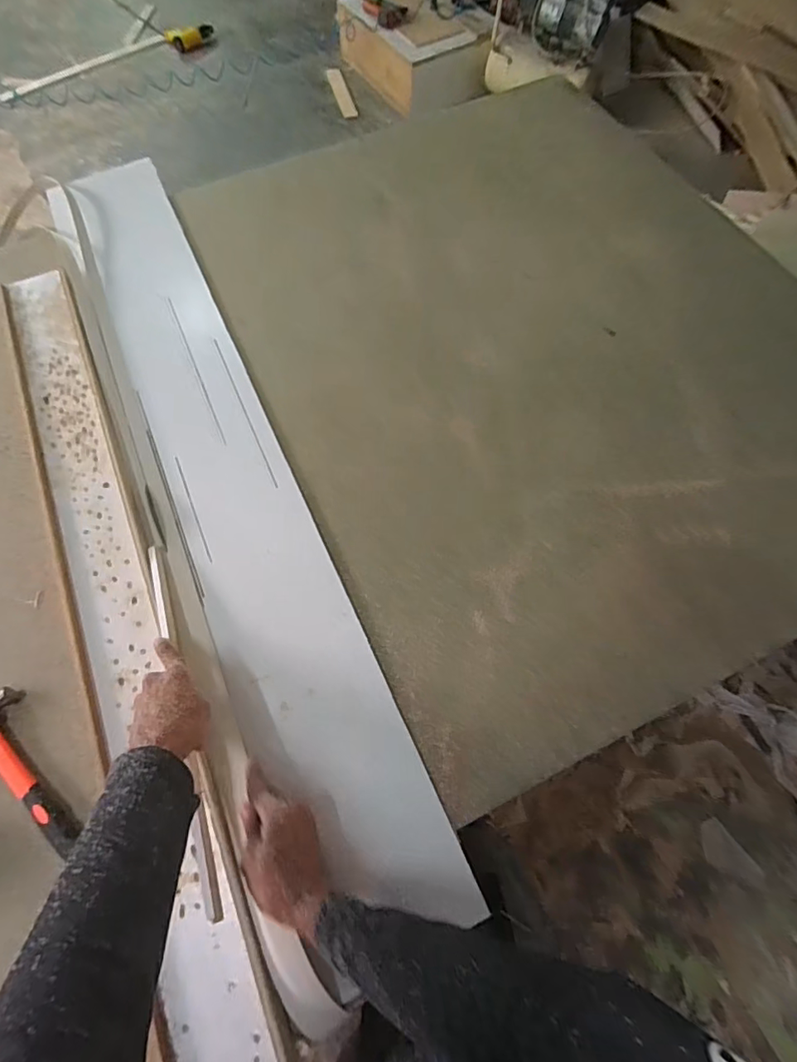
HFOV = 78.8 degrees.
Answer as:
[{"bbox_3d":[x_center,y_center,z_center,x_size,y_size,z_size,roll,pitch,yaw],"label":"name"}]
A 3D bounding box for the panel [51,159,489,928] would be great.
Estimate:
[{"bbox_3d":[-0.275,-0.124,0.718,0.189,0.023,1.271,-25,70,-10],"label":"panel"}]

